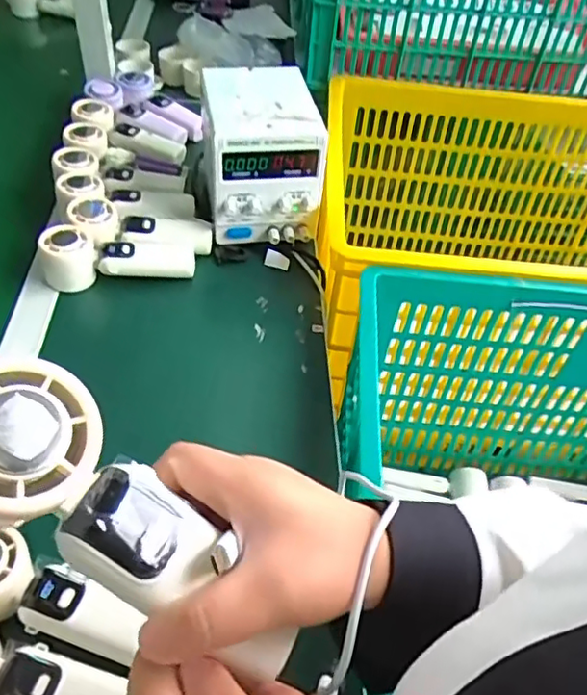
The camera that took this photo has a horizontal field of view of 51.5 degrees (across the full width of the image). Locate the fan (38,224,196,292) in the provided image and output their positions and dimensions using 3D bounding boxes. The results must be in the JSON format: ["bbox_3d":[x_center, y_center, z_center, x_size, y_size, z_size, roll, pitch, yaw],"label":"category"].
[{"bbox_3d":[-0.198,-0.105,0.693,0.164,0.057,0.049,-7,48,-12],"label":"fan"}]

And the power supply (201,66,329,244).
[{"bbox_3d":[-0.044,-0.239,0.751,0.126,0.143,0.159,-7,48,-13],"label":"power supply"}]

